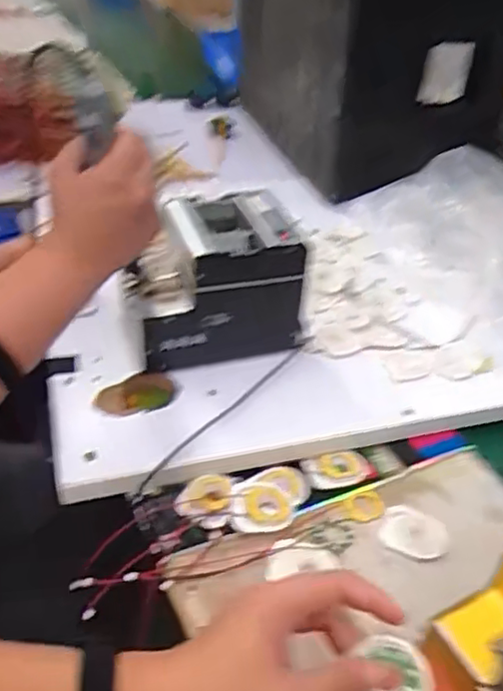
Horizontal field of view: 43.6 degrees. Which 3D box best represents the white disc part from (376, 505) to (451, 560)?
[{"bbox_3d":[0.152,0.174,0.583,0.060,0.007,0.050,17,40,15],"label":"white disc part"}]

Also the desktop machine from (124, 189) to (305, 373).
[{"bbox_3d":[-0.049,-0.073,0.708,0.176,0.145,0.132,-8,40,-16],"label":"desktop machine"}]

